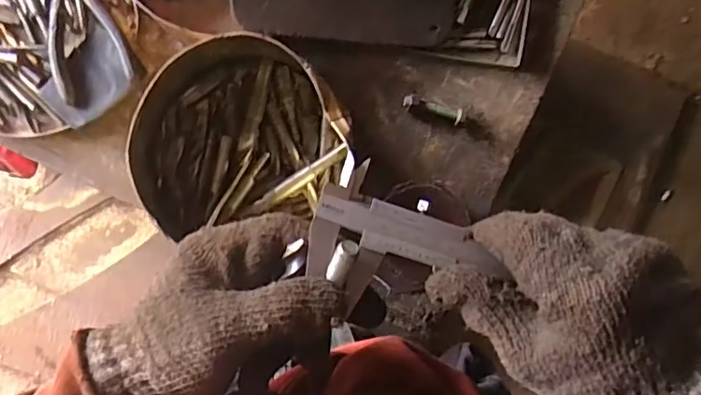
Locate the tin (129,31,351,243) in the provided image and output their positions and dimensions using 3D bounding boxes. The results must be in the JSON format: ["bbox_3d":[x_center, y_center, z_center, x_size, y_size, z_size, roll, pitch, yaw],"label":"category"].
[{"bbox_3d":[-0.096,-0.049,0.488,0.183,0.074,0.186,0,92,-6],"label":"tin"}]

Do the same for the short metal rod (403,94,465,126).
[{"bbox_3d":[0.085,-0.089,0.540,0.066,0.020,0.015,16,90,-6],"label":"short metal rod"}]

